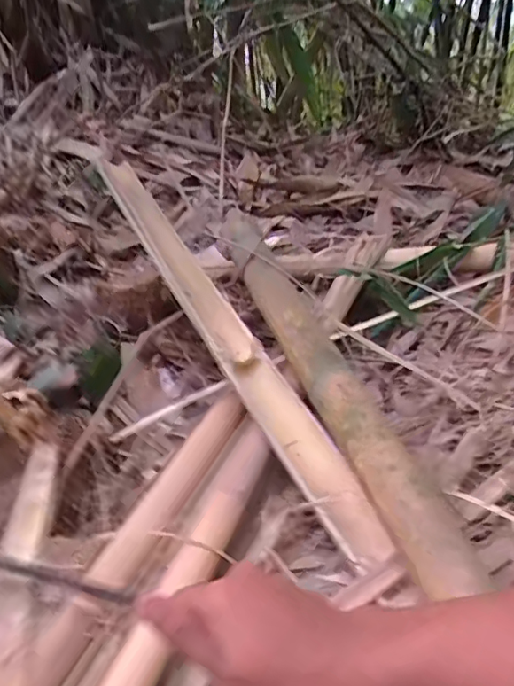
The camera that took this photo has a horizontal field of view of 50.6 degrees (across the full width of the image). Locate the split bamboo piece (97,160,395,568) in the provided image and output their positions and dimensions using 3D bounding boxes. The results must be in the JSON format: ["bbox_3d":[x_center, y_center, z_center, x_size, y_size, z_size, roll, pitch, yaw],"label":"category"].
[{"bbox_3d":[-0.076,-0.050,0.794,0.066,0.041,0.804,-22,56,-21],"label":"split bamboo piece"}]

